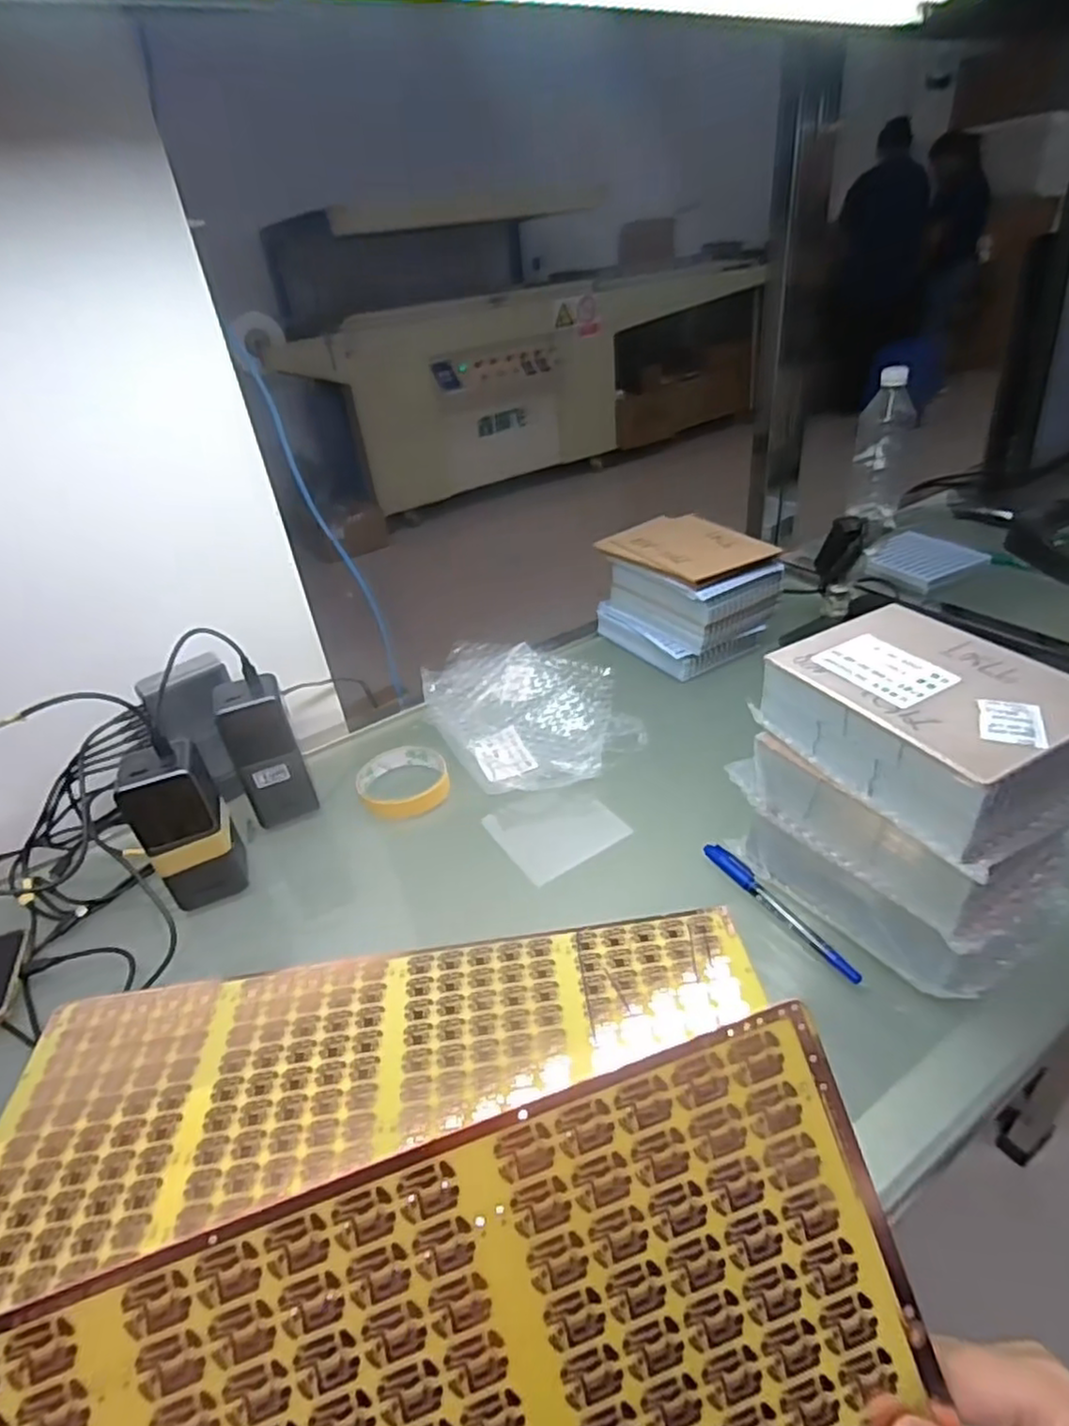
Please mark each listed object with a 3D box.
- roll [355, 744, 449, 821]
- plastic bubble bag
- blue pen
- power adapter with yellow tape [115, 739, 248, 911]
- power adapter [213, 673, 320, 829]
[{"bbox_3d":[-0.124,0.063,0.639,0.081,0.027,0.080,-5,35,3],"label":"roll"},{"bbox_3d":[-0.001,-0.008,0.673,0.179,0.058,0.203,-24,39,-22],"label":"plastic bubble bag"},{"bbox_3d":[0.174,0.137,0.481,0.016,0.015,0.133,-26,39,-24],"label":"blue pen"},{"bbox_3d":[-0.264,0.087,0.516,0.060,0.124,0.046,-24,39,-23],"label":"power adapter with yellow tape"},{"bbox_3d":[-0.234,0.035,0.593,0.056,0.125,0.043,-20,37,-17],"label":"power adapter"}]

